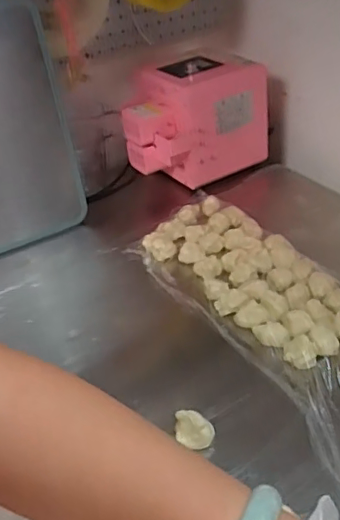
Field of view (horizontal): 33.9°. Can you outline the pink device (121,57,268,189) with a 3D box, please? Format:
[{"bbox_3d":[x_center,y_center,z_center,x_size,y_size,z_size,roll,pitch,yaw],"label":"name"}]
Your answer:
[{"bbox_3d":[0.046,-0.243,0.981,0.223,0.183,0.131,-26,40,-24],"label":"pink device"}]

